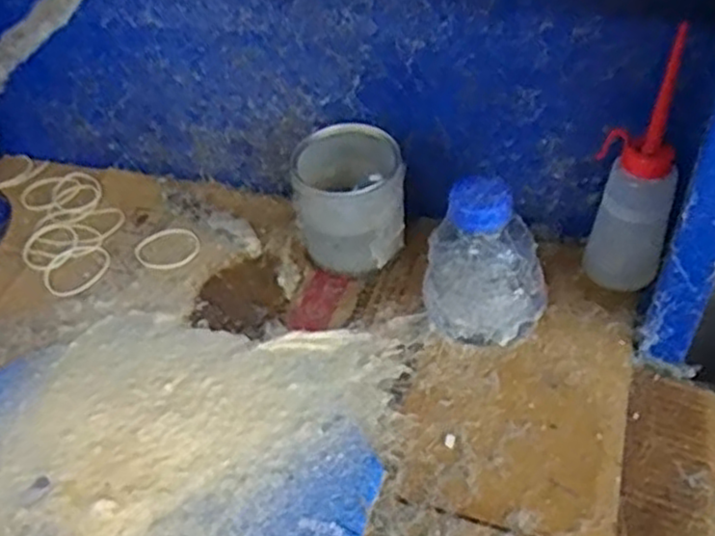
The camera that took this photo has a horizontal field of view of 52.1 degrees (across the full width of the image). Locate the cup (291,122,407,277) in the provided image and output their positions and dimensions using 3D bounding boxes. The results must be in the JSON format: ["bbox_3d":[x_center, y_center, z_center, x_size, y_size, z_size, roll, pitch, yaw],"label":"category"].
[{"bbox_3d":[-0.004,-0.051,0.572,0.082,0.094,0.080,-3,46,3],"label":"cup"}]

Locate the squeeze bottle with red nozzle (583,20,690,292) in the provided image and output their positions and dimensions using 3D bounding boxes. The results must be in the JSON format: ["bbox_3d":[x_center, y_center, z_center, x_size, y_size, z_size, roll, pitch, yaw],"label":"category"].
[{"bbox_3d":[0.185,-0.058,0.487,0.044,0.172,0.047,4,47,9],"label":"squeeze bottle with red nozzle"}]

